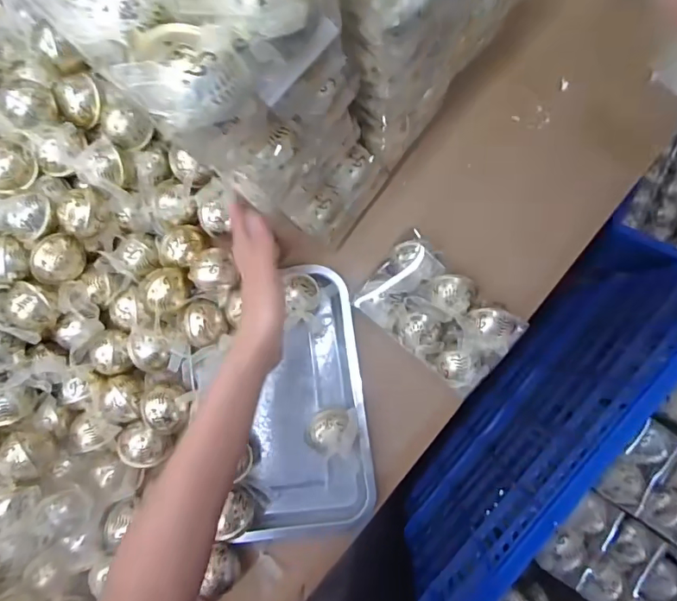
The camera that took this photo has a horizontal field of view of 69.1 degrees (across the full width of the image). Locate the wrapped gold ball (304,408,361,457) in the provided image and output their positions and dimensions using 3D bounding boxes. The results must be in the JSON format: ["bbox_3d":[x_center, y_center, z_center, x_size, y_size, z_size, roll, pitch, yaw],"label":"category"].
[{"bbox_3d":[-0.007,0.146,0.549,0.061,0.045,0.046,-7,85,5],"label":"wrapped gold ball"}]

